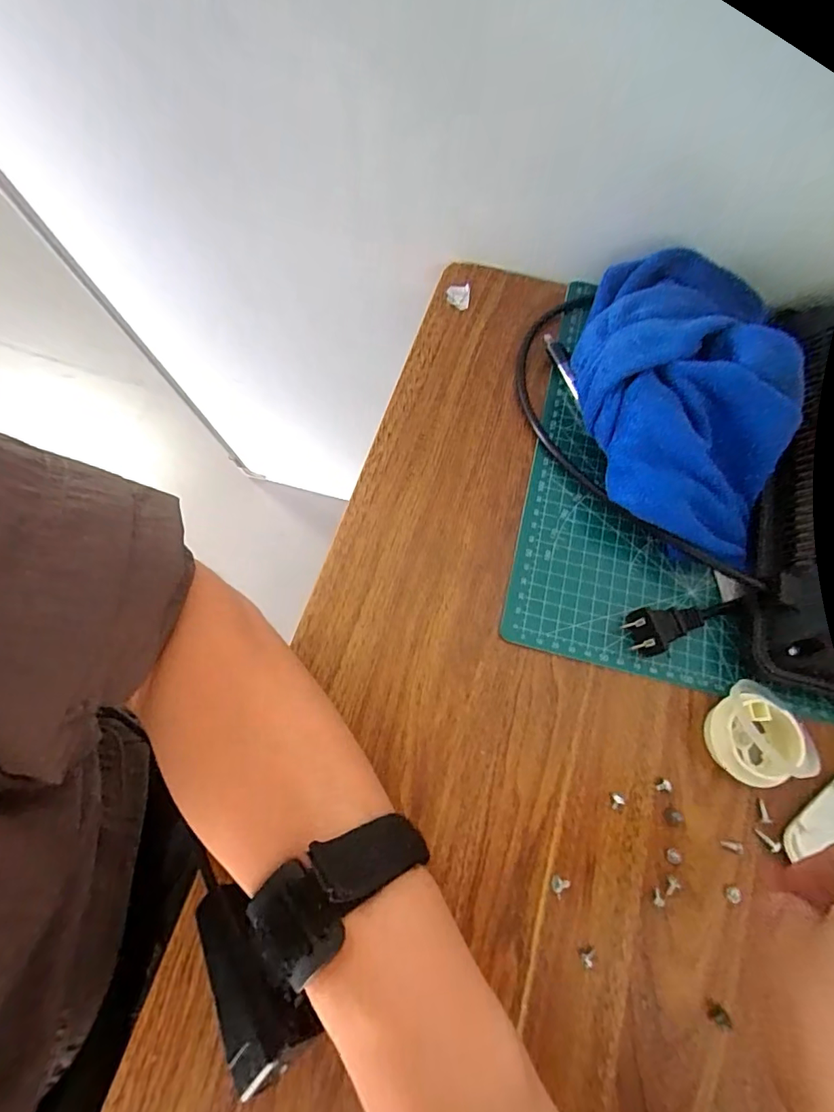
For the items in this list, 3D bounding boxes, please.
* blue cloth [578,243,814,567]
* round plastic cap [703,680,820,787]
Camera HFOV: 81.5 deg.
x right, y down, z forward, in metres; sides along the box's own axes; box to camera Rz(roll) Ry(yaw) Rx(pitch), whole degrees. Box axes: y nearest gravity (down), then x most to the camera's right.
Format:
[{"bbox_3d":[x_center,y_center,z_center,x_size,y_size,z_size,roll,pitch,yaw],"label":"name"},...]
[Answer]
[{"bbox_3d":[0.169,-0.099,0.313,0.117,0.075,0.213,-10,71,-5],"label":"blue cloth"},{"bbox_3d":[0.184,0.099,0.271,0.046,0.028,0.051,-8,71,-5],"label":"round plastic cap"}]

